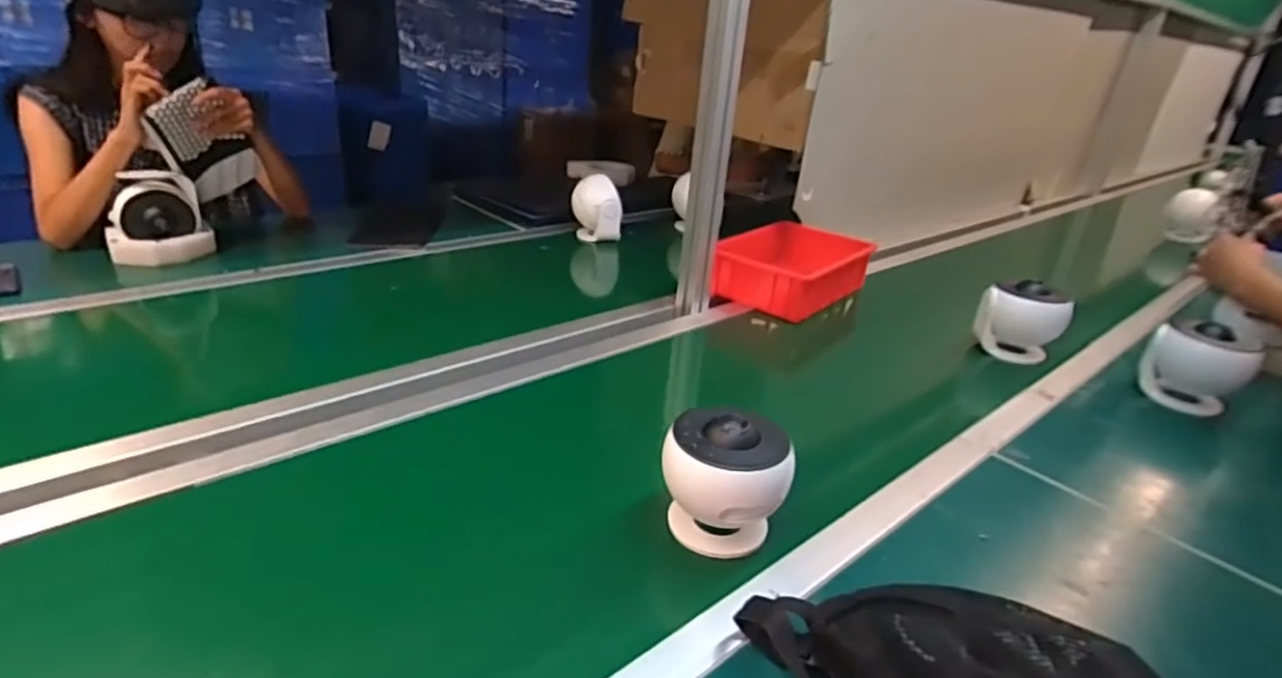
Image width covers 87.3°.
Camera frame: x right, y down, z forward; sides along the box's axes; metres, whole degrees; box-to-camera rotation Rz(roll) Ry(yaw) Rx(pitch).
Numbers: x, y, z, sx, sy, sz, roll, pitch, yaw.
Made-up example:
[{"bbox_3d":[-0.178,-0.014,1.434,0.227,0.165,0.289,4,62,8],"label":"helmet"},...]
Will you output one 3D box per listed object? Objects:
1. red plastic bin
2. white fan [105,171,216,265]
[{"bbox_3d":[0.288,-0.126,1.272,0.206,0.104,0.293,20,28,32],"label":"red plastic bin"},{"bbox_3d":[-0.840,-0.210,1.168,0.154,0.136,0.099,-14,29,-35],"label":"white fan"}]

